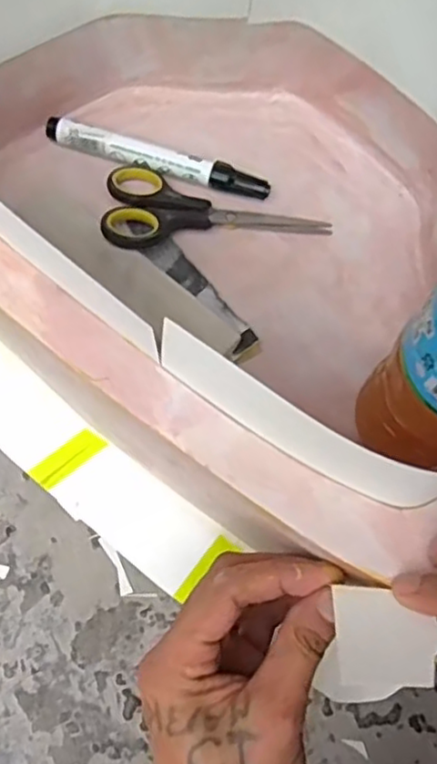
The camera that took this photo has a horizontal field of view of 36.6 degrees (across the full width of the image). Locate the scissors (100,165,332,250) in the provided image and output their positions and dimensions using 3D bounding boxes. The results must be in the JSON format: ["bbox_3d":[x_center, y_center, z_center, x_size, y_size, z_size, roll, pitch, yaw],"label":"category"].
[{"bbox_3d":[0.001,-0.103,0.396,0.135,0.014,0.060,2,70,-2],"label":"scissors"}]

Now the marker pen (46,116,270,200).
[{"bbox_3d":[-0.039,-0.139,0.411,0.142,0.011,0.018,17,70,3],"label":"marker pen"}]

